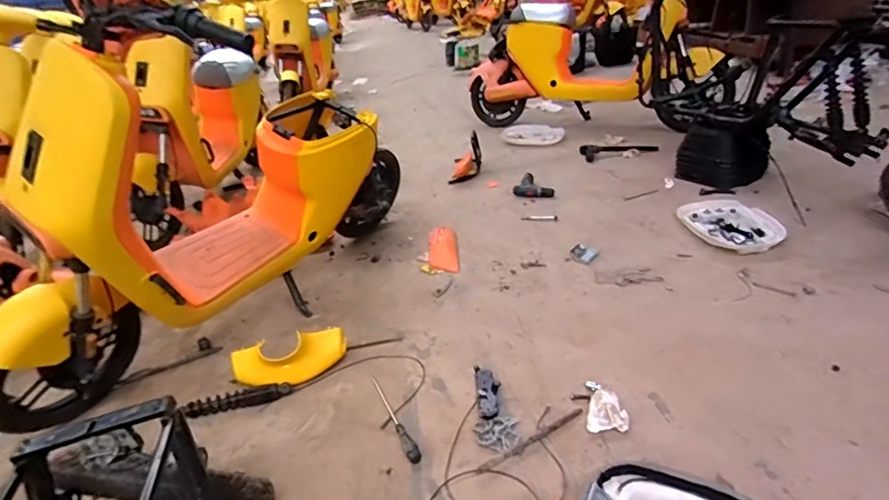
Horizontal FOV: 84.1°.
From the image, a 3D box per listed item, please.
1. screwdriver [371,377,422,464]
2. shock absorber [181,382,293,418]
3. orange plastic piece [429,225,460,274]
[{"bbox_3d":[-0.119,0.388,1.170,0.031,0.024,0.287,-17,32,-19],"label":"screwdriver"},{"bbox_3d":[-0.525,0.385,1.262,0.258,0.039,0.044,-11,30,-9],"label":"shock absorber"},{"bbox_3d":[-0.003,-0.010,1.846,0.104,0.035,0.295,-5,30,1],"label":"orange plastic piece"}]

